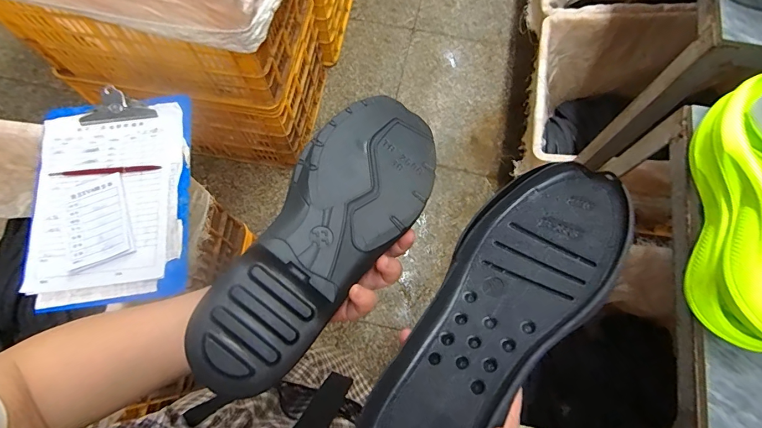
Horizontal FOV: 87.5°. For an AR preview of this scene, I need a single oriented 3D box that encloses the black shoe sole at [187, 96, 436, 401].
[{"bbox_3d":[-0.039,0.012,0.296,0.088,0.030,0.249,31,71,9],"label":"black shoe sole"}]

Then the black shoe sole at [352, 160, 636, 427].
[{"bbox_3d":[0.072,0.076,0.280,0.102,0.035,0.259,28,71,37],"label":"black shoe sole"}]

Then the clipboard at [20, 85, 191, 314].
[{"bbox_3d":[-0.394,-0.026,0.575,0.227,0.020,0.308,-7,72,-3],"label":"clipboard"}]

